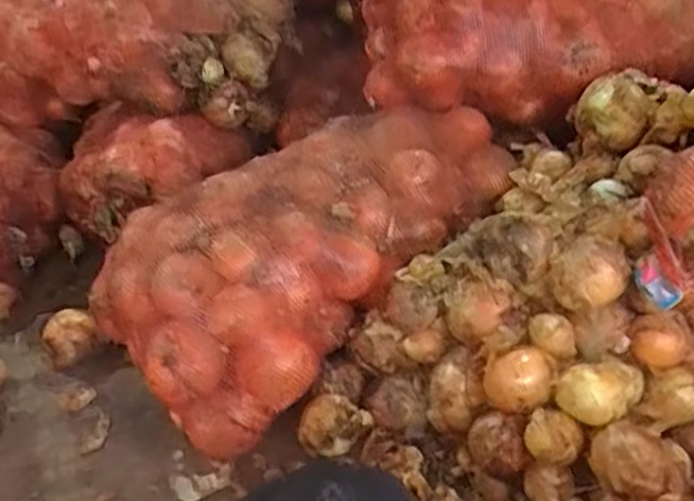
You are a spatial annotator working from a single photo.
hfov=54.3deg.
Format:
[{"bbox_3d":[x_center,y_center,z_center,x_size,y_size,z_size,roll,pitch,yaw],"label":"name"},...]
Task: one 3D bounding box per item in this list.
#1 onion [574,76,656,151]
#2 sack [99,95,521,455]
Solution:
[{"bbox_3d":[0.378,-0.198,0.963,0.102,0.078,0.078,5,36,17],"label":"onion"},{"bbox_3d":[-0.066,-0.024,1.031,0.597,0.220,0.344,-32,42,-31],"label":"sack"}]

